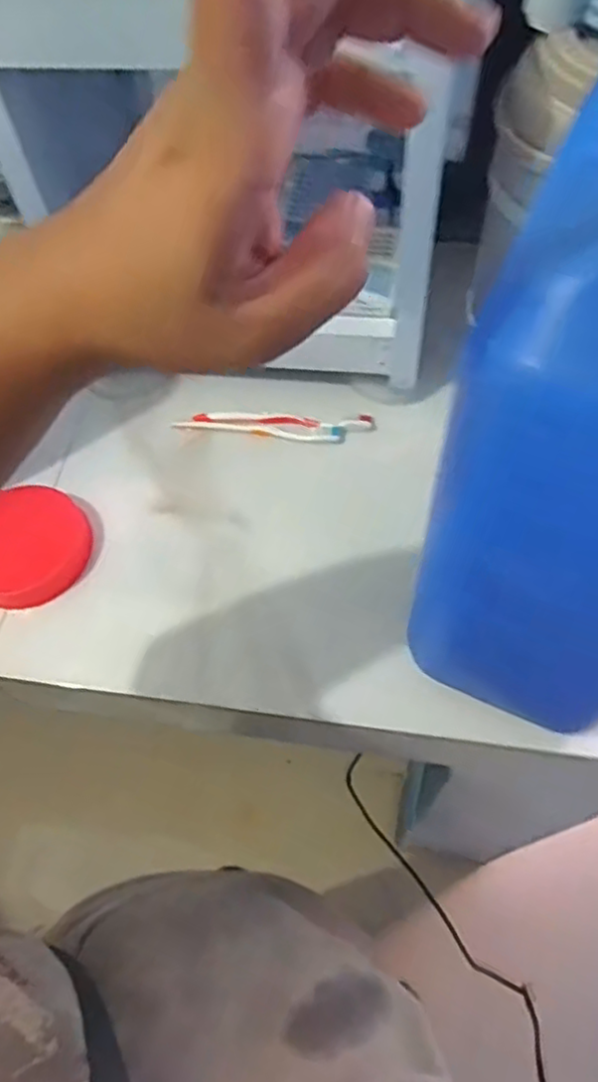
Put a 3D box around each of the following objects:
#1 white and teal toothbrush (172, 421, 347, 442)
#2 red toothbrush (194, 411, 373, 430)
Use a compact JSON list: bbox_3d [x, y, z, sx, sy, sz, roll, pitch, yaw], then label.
[{"bbox_3d":[-0.040,-0.116,0.697,0.175,0.014,0.016,4,61,6],"label":"white and teal toothbrush"},{"bbox_3d":[-0.016,-0.128,0.704,0.183,0.009,0.024,5,61,7],"label":"red toothbrush"}]

